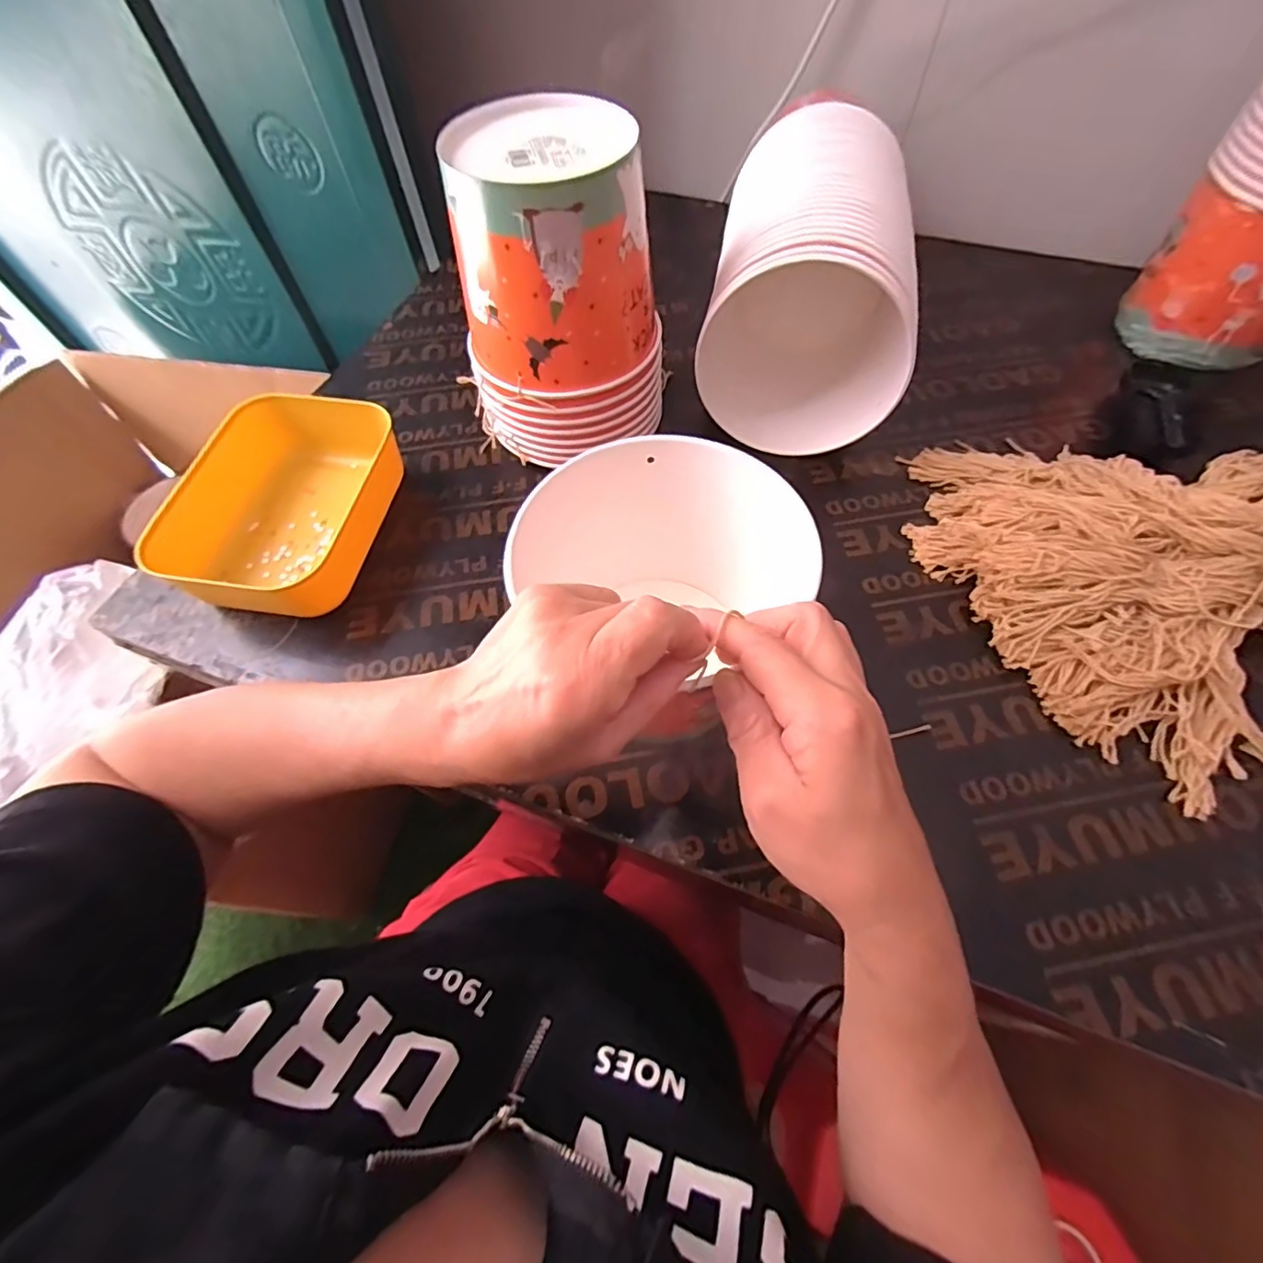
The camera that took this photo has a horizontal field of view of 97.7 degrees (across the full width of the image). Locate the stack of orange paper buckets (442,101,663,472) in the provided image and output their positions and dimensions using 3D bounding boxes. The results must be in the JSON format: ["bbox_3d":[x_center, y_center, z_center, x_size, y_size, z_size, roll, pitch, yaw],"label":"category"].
[{"bbox_3d":[-0.057,-0.251,0.438,0.130,0.214,0.133,34,66,18],"label":"stack of orange paper buckets"}]

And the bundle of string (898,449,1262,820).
[{"bbox_3d":[0.411,-0.067,0.413,0.318,0.067,0.303,-17,62,-8],"label":"bundle of string"}]

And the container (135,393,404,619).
[{"bbox_3d":[-0.270,-0.112,0.454,0.143,0.059,0.201,10,61,7],"label":"container"}]

